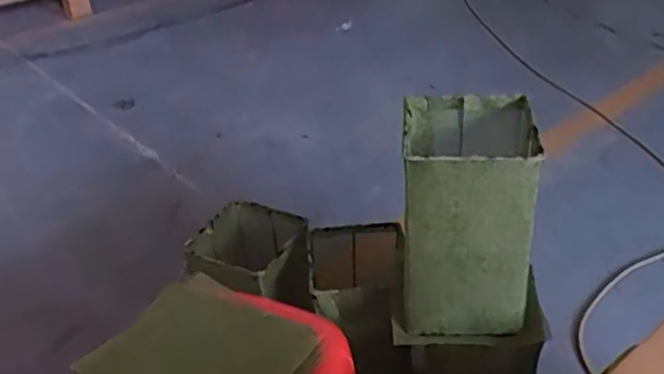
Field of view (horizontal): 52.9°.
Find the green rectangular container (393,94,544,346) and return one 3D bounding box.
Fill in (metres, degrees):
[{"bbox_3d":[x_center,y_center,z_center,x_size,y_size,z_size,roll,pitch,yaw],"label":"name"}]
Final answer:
[{"bbox_3d":[0.151,0.036,0.797,0.152,0.251,0.156,-2,34,3],"label":"green rectangular container"}]

